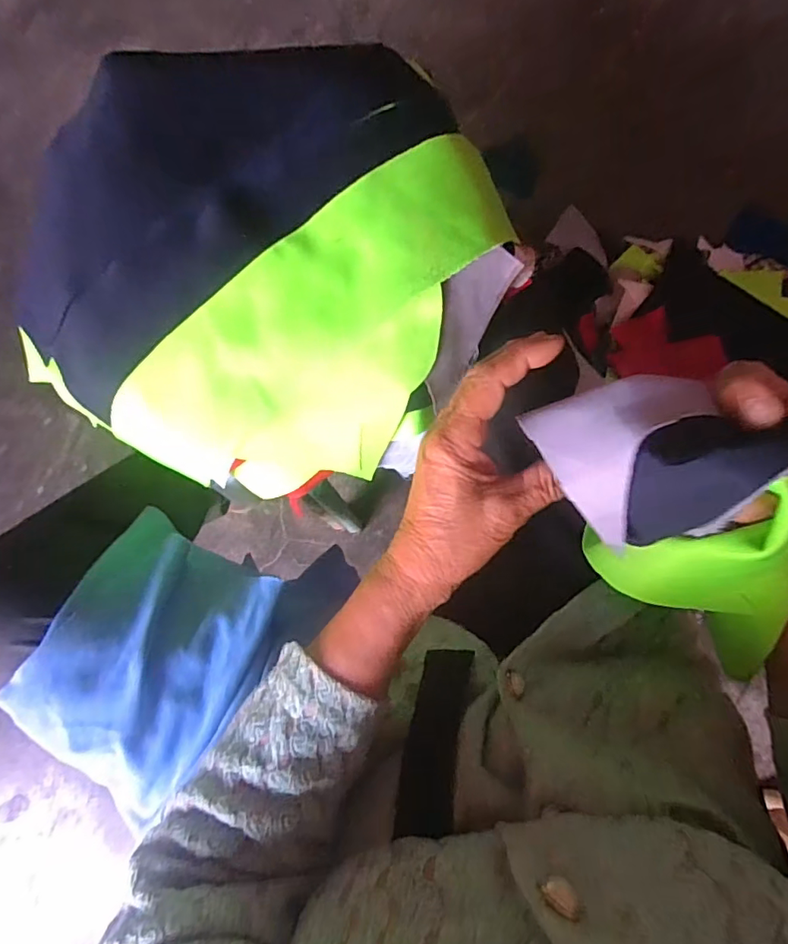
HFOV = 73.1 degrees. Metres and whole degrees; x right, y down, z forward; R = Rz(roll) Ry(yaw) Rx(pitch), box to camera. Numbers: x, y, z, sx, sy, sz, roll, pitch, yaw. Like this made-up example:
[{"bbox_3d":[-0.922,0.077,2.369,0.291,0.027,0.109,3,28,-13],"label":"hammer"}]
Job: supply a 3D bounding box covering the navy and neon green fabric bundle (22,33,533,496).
[{"bbox_3d":[-0.086,-0.155,0.383,0.311,0.049,0.321,0,87,0],"label":"navy and neon green fabric bundle"}]

